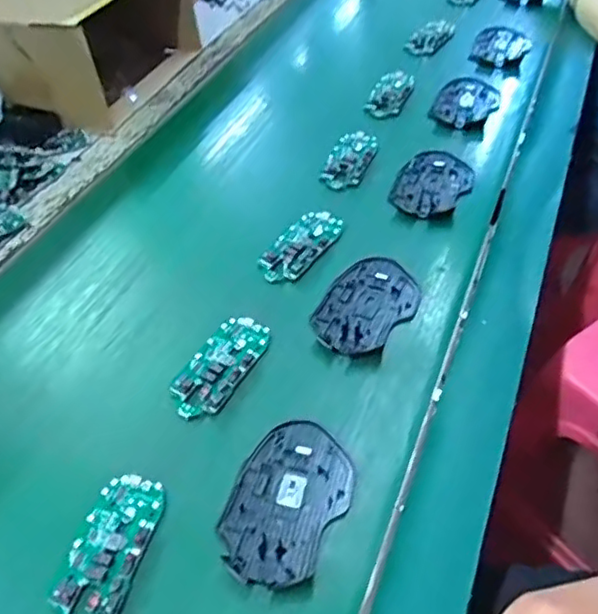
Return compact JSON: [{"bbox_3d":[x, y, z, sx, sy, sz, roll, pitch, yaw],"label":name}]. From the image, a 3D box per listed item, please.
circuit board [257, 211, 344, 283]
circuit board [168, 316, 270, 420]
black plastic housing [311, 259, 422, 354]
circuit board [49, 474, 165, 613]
[{"bbox_3d":[0.002,-0.061,0.581,0.046,0.007,0.102,24,52,24],"label":"circuit board"},{"bbox_3d":[-0.061,0.043,0.487,0.046,0.009,0.098,20,50,20],"label":"circuit board"},{"bbox_3d":[0.056,-0.002,0.525,0.071,0.006,0.109,26,53,25],"label":"black plastic housing"},{"bbox_3d":[-0.118,0.148,0.388,0.045,0.006,0.098,7,47,10],"label":"circuit board"}]

